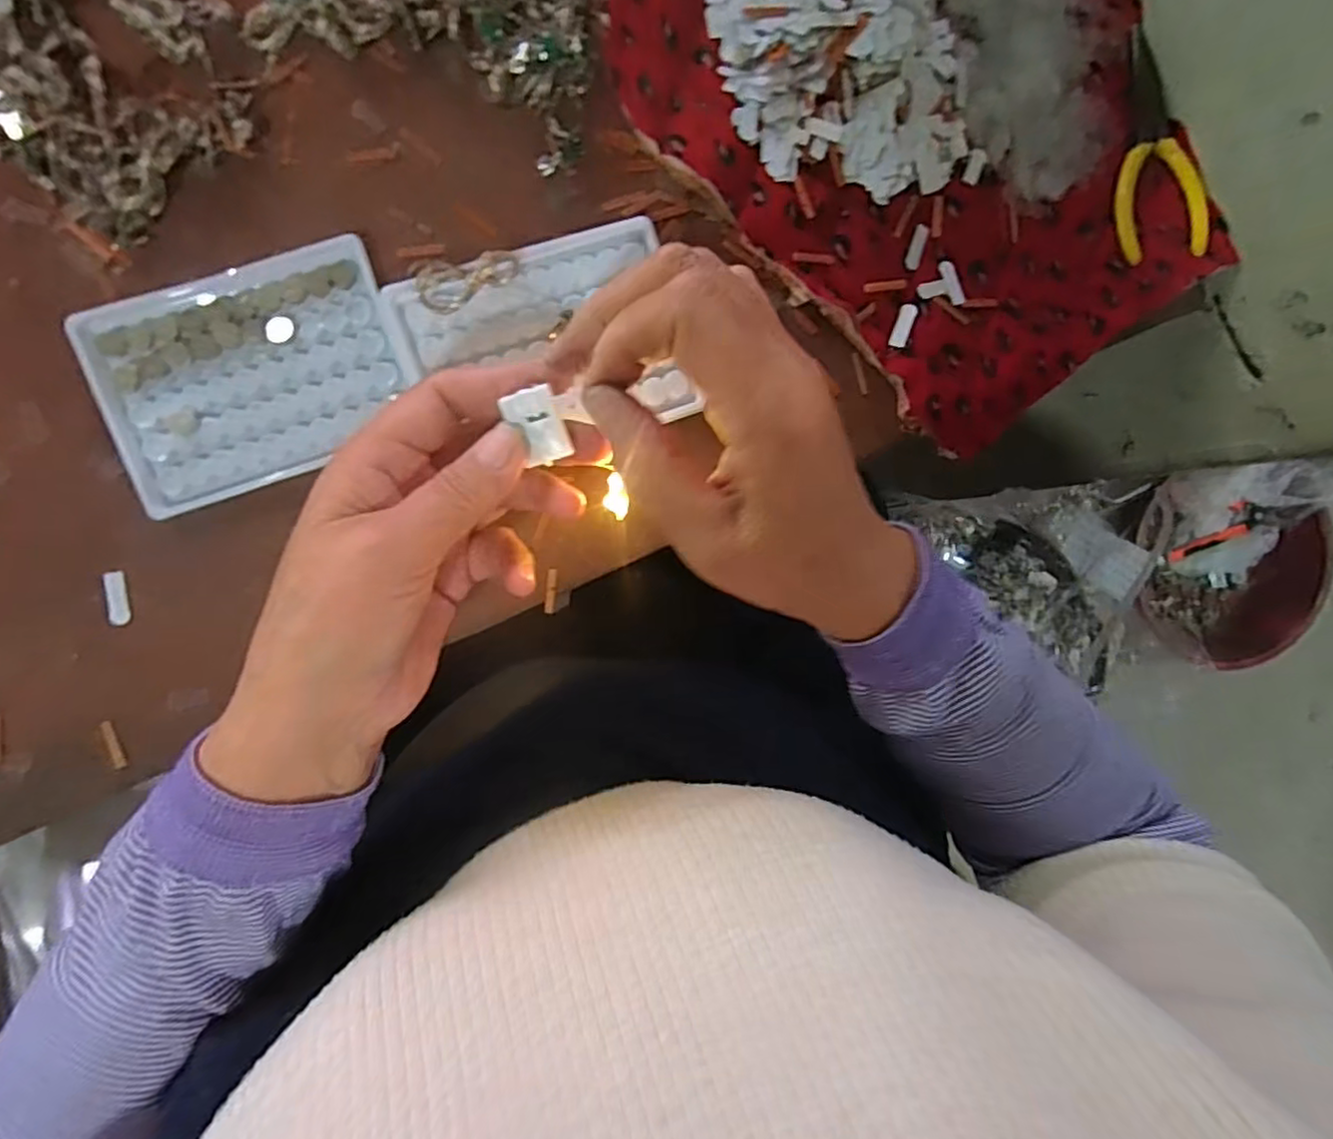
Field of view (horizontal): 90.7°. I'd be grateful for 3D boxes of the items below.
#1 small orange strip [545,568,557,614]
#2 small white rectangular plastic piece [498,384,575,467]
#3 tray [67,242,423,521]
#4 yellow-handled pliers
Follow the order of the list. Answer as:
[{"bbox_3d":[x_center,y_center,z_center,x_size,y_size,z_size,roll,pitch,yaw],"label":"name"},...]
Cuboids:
[{"bbox_3d":[-0.057,0.011,0.327,0.005,0.004,0.022,5,92,-8],"label":"small orange strip"},{"bbox_3d":[-0.047,-0.052,0.242,0.019,0.007,0.025,-23,95,-6],"label":"small white rectangular plastic piece"},{"bbox_3d":[-0.188,-0.091,0.303,0.131,0.007,0.097,-21,95,-6],"label":"tray"},{"bbox_3d":[0.263,-0.227,0.354,0.047,0.008,0.117,-9,94,-7],"label":"yellow-handled pliers"}]

